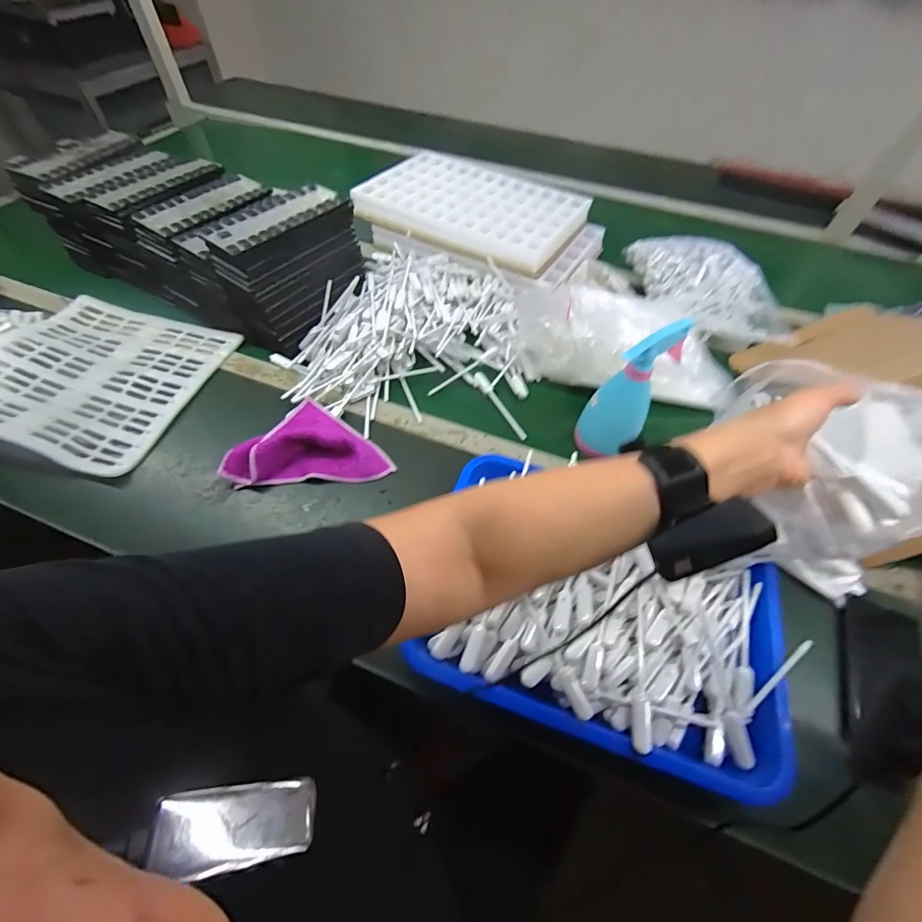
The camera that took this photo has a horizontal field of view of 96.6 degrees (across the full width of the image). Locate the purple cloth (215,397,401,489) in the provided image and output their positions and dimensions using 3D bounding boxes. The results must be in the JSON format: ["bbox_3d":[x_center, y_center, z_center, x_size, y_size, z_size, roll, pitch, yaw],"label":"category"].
[{"bbox_3d":[-0.199,-0.004,0.541,0.174,0.035,0.149,29,59,16],"label":"purple cloth"}]

